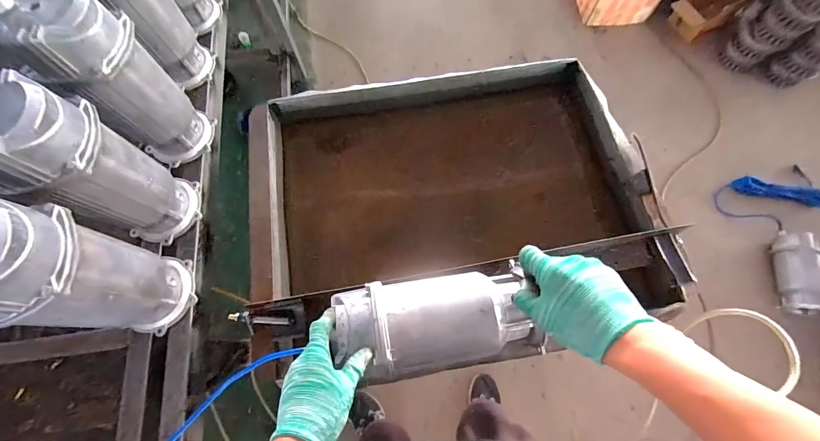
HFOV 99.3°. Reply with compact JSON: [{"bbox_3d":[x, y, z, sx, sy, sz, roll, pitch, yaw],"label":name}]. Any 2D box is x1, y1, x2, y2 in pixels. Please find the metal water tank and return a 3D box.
[{"bbox_3d":[0.079,-0.027,0.787,0.757,0.281,0.590,-10,70,-2],"label":"metal water tank"}]

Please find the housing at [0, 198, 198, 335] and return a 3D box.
[{"bbox_3d":[-0.429,0.078,0.462,0.109,0.292,0.130,-3,70,0],"label":"housing"}]

